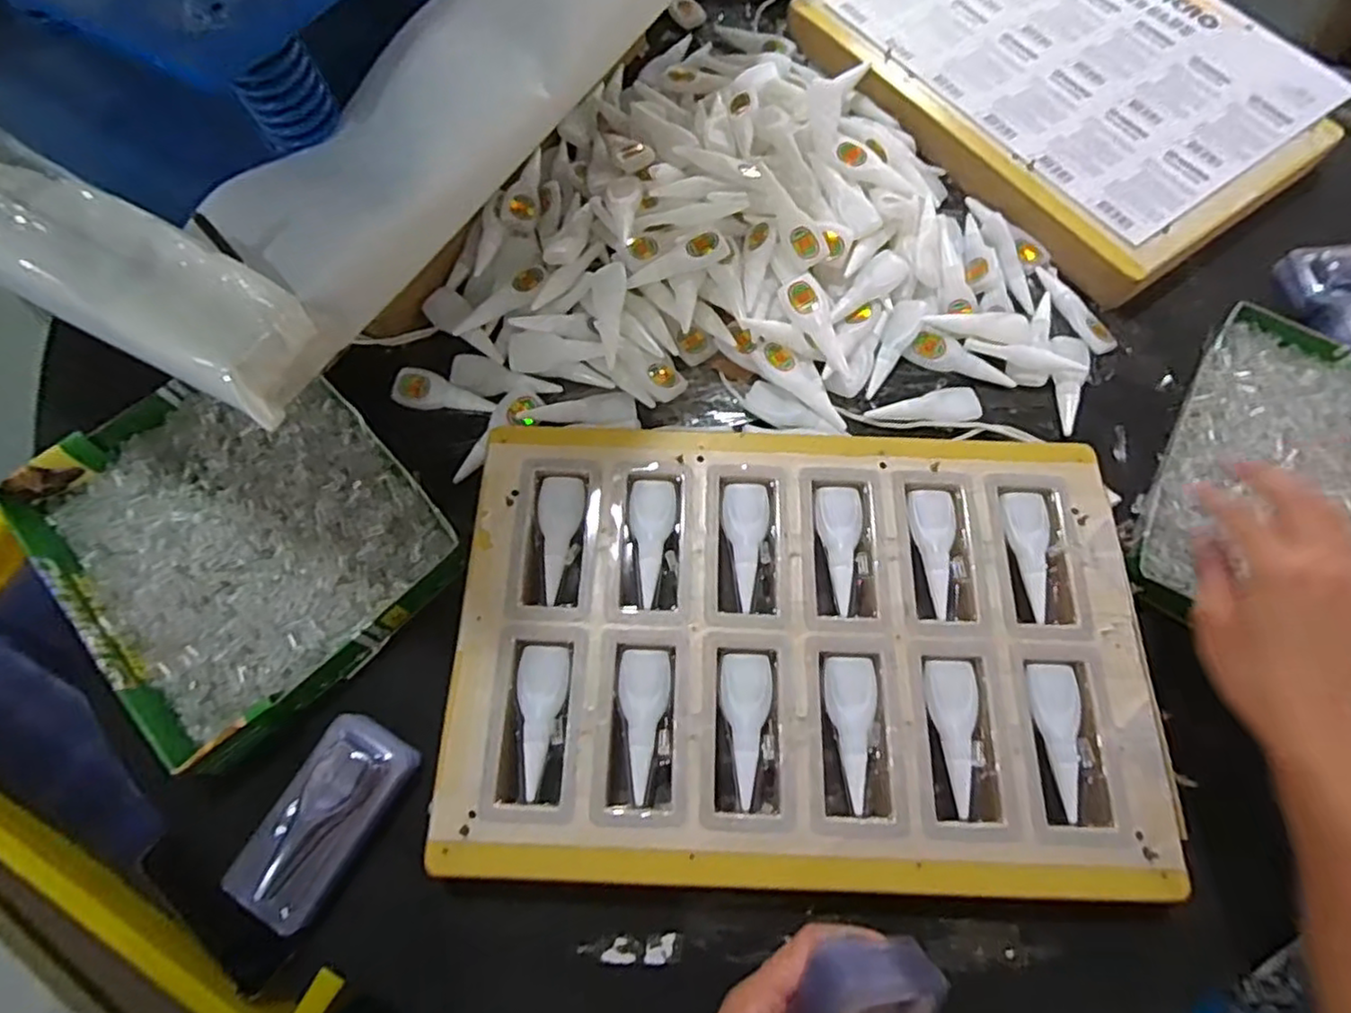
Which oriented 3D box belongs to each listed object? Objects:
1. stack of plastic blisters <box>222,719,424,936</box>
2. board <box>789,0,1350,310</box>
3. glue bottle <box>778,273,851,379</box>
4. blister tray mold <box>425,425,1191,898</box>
[{"bbox_3d":[-0.206,0.183,0.397,0.053,0.024,0.114,28,70,11],"label":"stack of plastic blisters"},{"bbox_3d":[0.359,-0.402,0.624,0.323,0.038,0.406,-34,71,-13],"label":"board"},{"bbox_3d":[0.105,-0.134,0.503,0.027,0.020,0.085,-26,83,-10],"label":"glue bottle"},{"bbox_3d":[0.077,0.081,0.430,0.413,0.029,0.270,2,67,1],"label":"blister tray mold"}]

